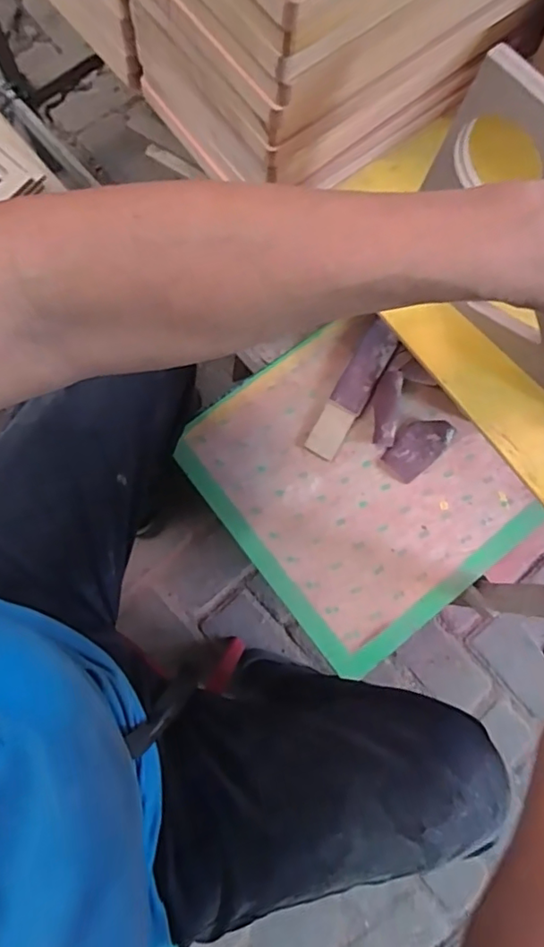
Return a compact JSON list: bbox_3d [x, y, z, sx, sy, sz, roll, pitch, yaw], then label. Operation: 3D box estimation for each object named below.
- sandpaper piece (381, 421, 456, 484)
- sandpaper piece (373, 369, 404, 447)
[{"bbox_3d":[0.199,-0.036,0.763,0.098,0.021,0.059,-42,85,-8],"label":"sandpaper piece"},{"bbox_3d":[0.154,-0.088,0.754,0.031,0.015,0.101,8,91,1],"label":"sandpaper piece"}]

